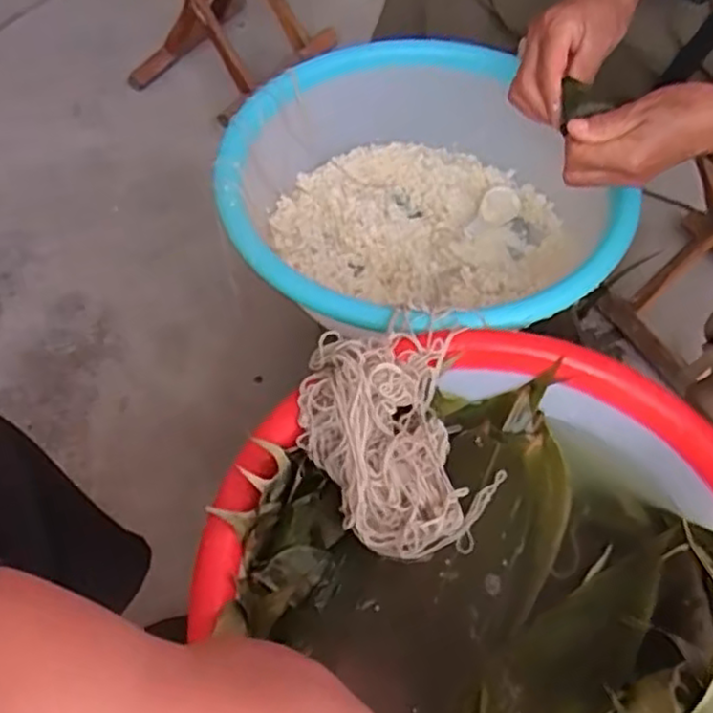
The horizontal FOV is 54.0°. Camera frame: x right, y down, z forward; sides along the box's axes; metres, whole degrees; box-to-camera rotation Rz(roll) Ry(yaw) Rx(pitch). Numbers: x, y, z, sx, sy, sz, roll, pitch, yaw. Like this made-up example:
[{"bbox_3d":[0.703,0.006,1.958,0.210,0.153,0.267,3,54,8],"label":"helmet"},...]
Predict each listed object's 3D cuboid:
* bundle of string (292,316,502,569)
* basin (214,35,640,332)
[{"bbox_3d":[0.025,0.054,0.475,0.118,0.095,0.140,-7,57,-6],"label":"bundle of string"},{"bbox_3d":[0.052,-0.131,0.646,0.321,0.122,0.342,0,57,-1],"label":"basin"}]

